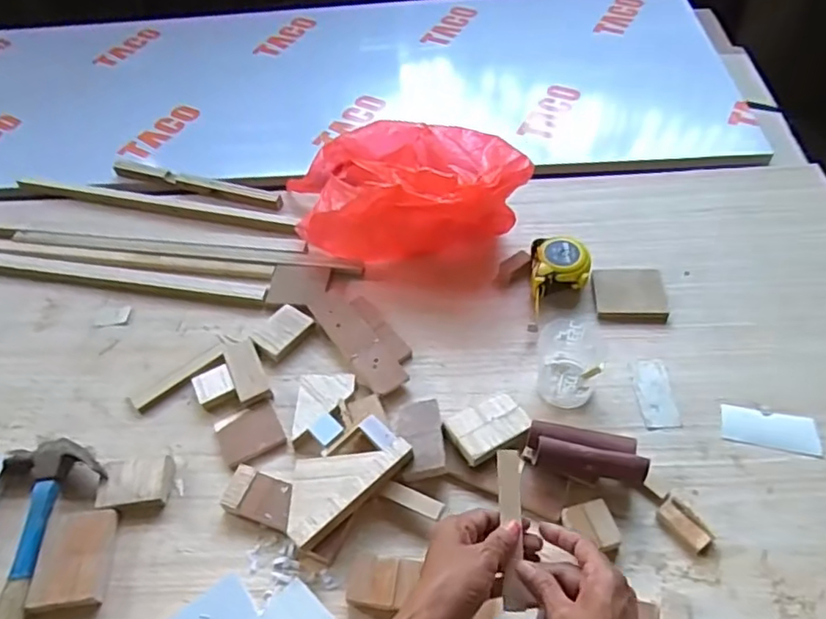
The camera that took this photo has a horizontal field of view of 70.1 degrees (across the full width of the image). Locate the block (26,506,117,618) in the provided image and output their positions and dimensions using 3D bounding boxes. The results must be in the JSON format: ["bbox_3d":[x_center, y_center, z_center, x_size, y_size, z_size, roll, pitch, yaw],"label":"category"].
[{"bbox_3d":[-0.316,0.232,0.548,0.062,0.016,0.090,-8,52,-2],"label":"block"}]

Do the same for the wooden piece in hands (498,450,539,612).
[{"bbox_3d":[0.077,0.166,0.451,0.019,0.010,0.115,1,61,4],"label":"wooden piece in hands"}]

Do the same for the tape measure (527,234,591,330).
[{"bbox_3d":[0.176,-0.028,0.705,0.070,0.044,0.125,4,53,7],"label":"tape measure"}]

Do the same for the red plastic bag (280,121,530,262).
[{"bbox_3d":[-0.023,-0.149,0.767,0.320,0.127,0.158,15,55,15],"label":"red plastic bag"}]

